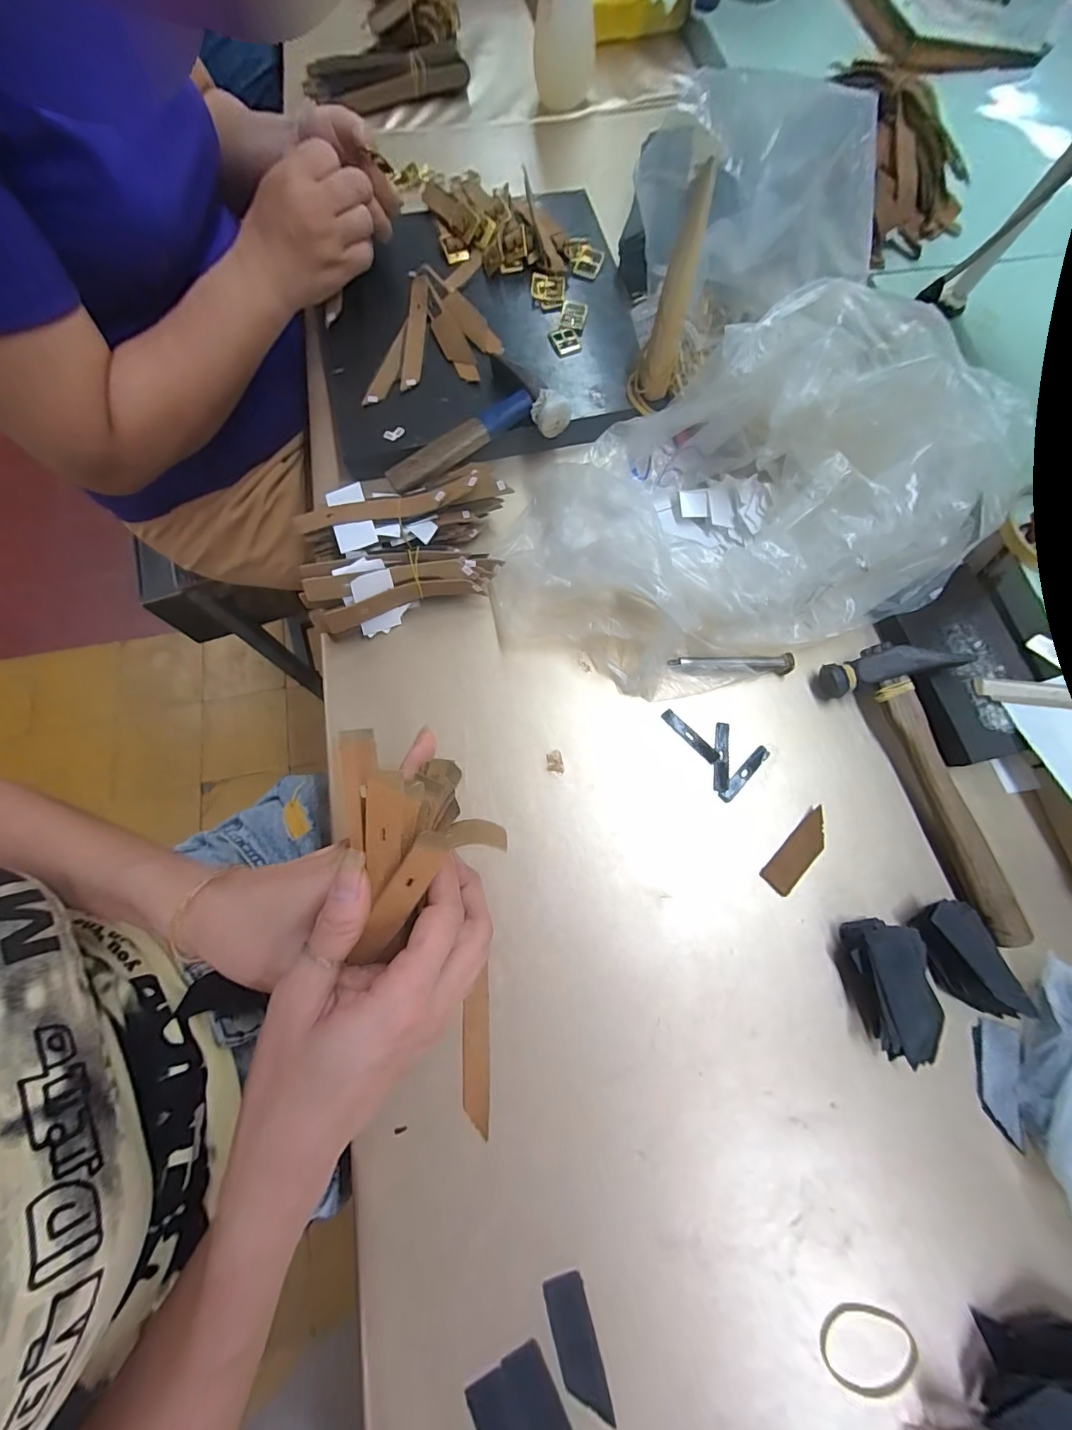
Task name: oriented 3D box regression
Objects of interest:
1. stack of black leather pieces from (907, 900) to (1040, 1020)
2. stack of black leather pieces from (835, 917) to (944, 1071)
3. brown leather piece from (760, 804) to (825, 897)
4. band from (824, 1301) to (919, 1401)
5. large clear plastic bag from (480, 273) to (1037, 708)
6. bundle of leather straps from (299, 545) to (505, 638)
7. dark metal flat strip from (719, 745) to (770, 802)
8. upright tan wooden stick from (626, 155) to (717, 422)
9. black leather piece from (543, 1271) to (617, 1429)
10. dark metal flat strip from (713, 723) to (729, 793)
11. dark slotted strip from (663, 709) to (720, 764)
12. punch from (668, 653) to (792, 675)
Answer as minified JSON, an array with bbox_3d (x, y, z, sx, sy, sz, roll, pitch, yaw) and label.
[{"bbox_3d":[0.287,0.163,0.305,0.046,0.021,0.082,-25,76,-8],"label":"stack of black leather pieces"},{"bbox_3d":[0.233,0.182,0.299,0.046,0.031,0.088,-15,75,-5],"label":"stack of black leather pieces"},{"bbox_3d":[0.192,0.100,0.339,0.066,0.005,0.023,-43,79,-12],"label":"brown leather piece"},{"bbox_3d":[0.187,0.356,0.261,0.051,0.004,0.042,-25,76,-8],"label":"band"},{"bbox_3d":[0.152,-0.161,0.344,0.382,0.101,0.236,-11,74,-4],"label":"large clear plastic bag"},{"bbox_3d":[-0.105,-0.105,0.368,0.145,0.051,0.047,-19,75,-6],"label":"bundle of leather straps"},{"bbox_3d":[0.159,0.045,0.352,0.053,0.004,0.010,-44,81,-10],"label":"dark metal flat strip"},{"bbox_3d":[0.102,-0.313,0.359,0.033,0.141,0.035,17,74,4],"label":"upright tan wooden stick"},{"bbox_3d":[0.023,0.357,0.263,0.023,0.004,0.062,-15,73,-4],"label":"black leather piece"},{"bbox_3d":[0.142,0.032,0.356,0.011,0.004,0.053,6,77,1],"label":"dark metal flat strip"},{"bbox_3d":[0.120,0.017,0.362,0.010,0.004,0.053,-44,77,0],"label":"dark slotted strip"},{"bbox_3d":[0.156,-0.040,0.373,0.097,0.011,0.014,-1,74,-1],"label":"punch"}]

